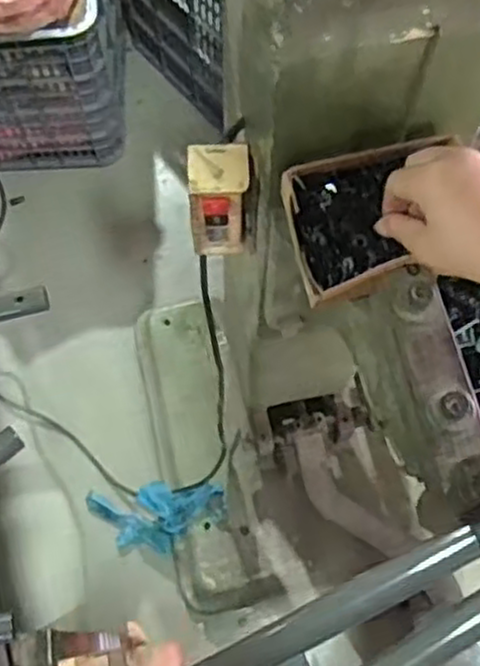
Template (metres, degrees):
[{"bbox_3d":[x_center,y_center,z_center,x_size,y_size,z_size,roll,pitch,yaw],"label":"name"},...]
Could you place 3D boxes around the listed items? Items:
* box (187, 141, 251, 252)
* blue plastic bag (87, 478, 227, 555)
[{"bbox_3d":[-0.017,-0.112,0.646,0.053,0.110,0.044,-4,67,-1],"label":"box"},{"bbox_3d":[-0.142,0.314,1.298,0.258,0.061,0.120,-20,65,26],"label":"blue plastic bag"}]

